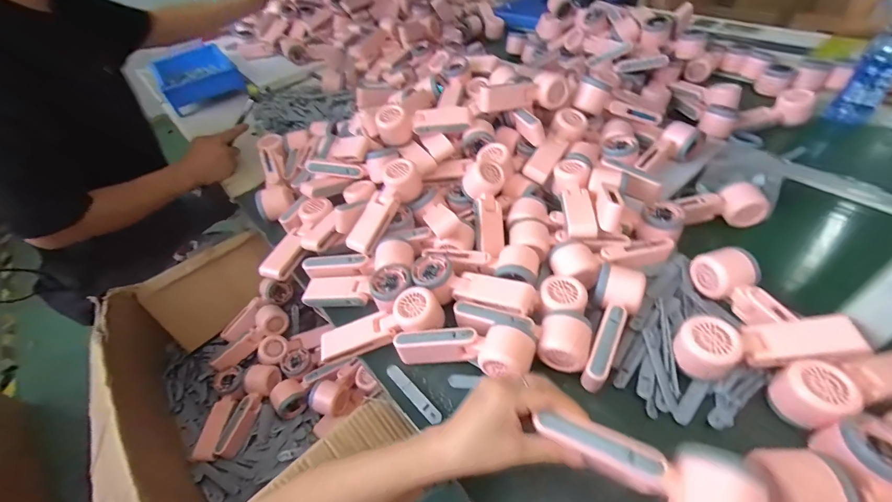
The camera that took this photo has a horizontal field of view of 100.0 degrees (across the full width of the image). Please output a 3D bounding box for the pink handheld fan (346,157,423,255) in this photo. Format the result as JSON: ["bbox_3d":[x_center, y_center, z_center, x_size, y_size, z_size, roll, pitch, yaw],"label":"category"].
[{"bbox_3d":[-0.098,-0.069,0.599,0.048,0.054,0.164,26,79,27],"label":"pink handheld fan"}]

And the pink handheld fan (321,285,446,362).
[{"bbox_3d":[-0.087,0.103,0.501,0.171,0.047,0.055,-23,47,4],"label":"pink handheld fan"}]

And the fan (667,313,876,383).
[{"bbox_3d":[0.343,0.104,0.414,0.182,0.054,0.053,-3,47,3],"label":"fan"}]

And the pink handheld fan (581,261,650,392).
[{"bbox_3d":[0.198,0.090,0.463,0.055,0.049,0.157,22,53,24],"label":"pink handheld fan"}]

